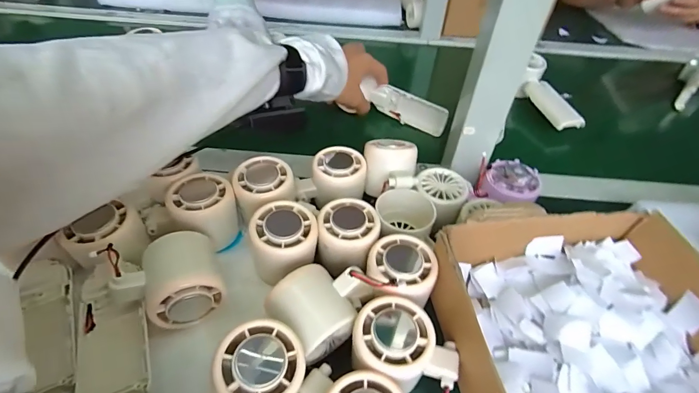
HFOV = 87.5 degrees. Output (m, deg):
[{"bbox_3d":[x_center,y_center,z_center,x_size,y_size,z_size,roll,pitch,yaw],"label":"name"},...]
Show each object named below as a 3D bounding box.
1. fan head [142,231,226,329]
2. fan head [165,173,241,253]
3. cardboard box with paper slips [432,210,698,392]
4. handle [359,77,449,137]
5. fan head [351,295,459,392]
[{"bbox_3d":[-0.129,0.063,0.283,0.056,0.047,0.057,-14,47,-17],"label":"fan head"},{"bbox_3d":[-0.133,0.015,0.335,0.057,0.054,0.056,-19,49,-21],"label":"fan head"},{"bbox_3d":[0.184,0.110,0.262,0.215,0.061,0.204,-6,46,-9],"label":"cardboard box with paper slips"},{"bbox_3d":[0.079,-0.127,0.519,0.124,0.047,0.018,28,50,16],"label":"handle"},{"bbox_3d":[0.039,0.111,0.266,0.078,0.049,0.055,10,45,7],"label":"fan head"}]

